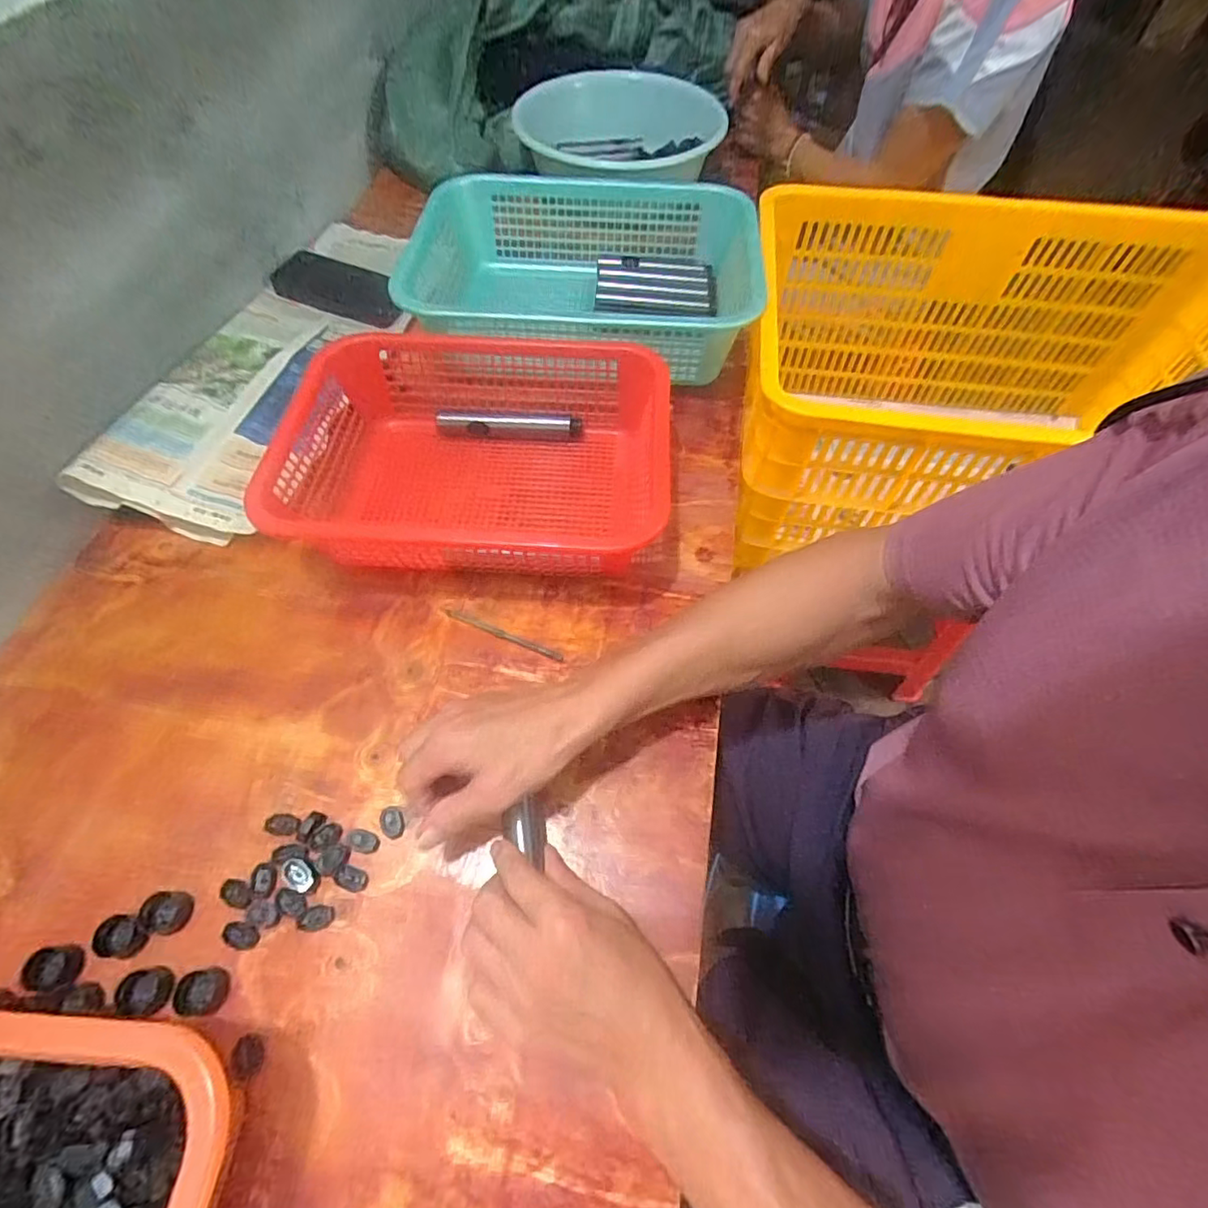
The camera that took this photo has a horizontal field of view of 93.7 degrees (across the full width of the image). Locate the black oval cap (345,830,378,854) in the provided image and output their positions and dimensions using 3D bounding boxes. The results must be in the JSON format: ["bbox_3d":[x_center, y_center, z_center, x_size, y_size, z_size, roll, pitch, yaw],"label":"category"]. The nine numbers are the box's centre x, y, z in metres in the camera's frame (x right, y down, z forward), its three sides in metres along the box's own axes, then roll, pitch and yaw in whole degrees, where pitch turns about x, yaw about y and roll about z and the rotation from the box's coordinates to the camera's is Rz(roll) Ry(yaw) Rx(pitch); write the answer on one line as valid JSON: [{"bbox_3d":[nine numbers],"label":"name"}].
[{"bbox_3d":[-0.170,0.167,0.398,0.023,0.004,0.014,16,61,9],"label":"black oval cap"}]

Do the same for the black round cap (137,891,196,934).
[{"bbox_3d":[-0.287,0.203,0.373,0.026,0.014,0.024,0,59,0],"label":"black round cap"}]

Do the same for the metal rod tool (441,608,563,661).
[{"bbox_3d":[-0.089,0.026,0.487,0.115,0.004,0.007,20,61,11],"label":"metal rod tool"}]

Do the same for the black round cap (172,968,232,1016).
[{"bbox_3d":[-0.248,0.239,0.349,0.026,0.009,0.024,0,59,0],"label":"black round cap"}]

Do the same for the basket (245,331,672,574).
[{"bbox_3d":[-0.131,-0.131,0.532,0.368,0.097,0.248,3,59,1],"label":"basket"}]

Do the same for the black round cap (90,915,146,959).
[{"bbox_3d":[-0.308,0.213,0.362,0.027,0.016,0.023,4,59,2],"label":"black round cap"}]

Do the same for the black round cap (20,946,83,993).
[{"bbox_3d":[-0.346,0.230,0.357,0.023,0.017,0.024,0,59,0],"label":"black round cap"}]

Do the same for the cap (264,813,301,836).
[{"bbox_3d":[-0.231,0.158,0.405,0.023,0.004,0.015,9,60,5],"label":"cap"}]

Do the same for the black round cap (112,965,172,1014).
[{"bbox_3d":[-0.285,0.241,0.352,0.030,0.008,0.025,-1,59,-1],"label":"black round cap"}]

